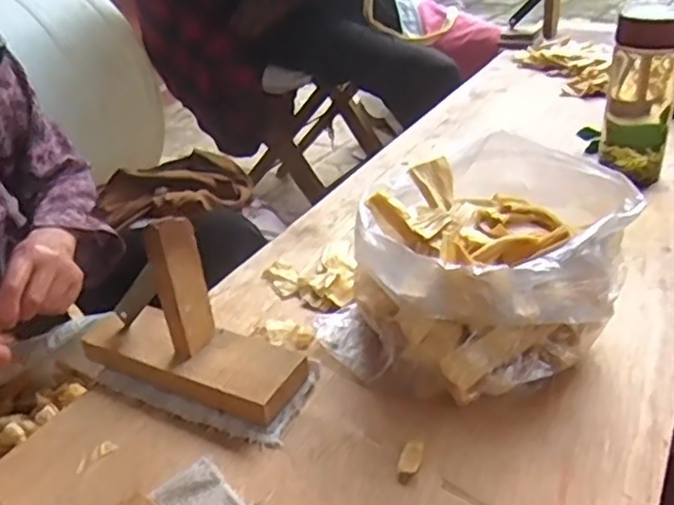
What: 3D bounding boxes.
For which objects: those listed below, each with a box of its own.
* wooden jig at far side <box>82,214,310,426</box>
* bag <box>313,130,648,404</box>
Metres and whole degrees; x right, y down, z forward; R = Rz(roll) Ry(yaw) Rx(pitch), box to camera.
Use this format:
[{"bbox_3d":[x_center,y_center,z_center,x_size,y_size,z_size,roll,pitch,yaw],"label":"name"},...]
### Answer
[{"bbox_3d":[-0.110,0.037,0.489,0.173,0.124,0.061,12,33,25],"label":"wooden jig at far side"},{"bbox_3d":[0.106,0.012,0.522,0.210,0.123,0.174,-18,33,-24],"label":"bag"}]

